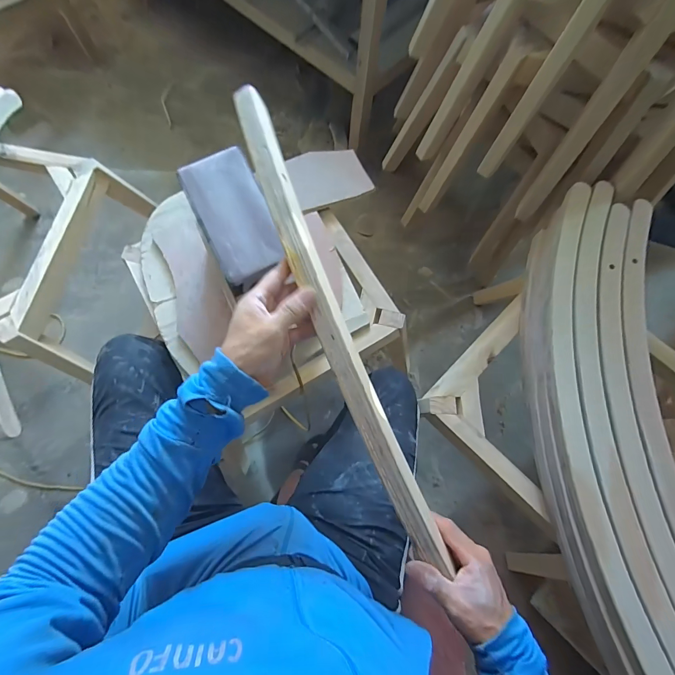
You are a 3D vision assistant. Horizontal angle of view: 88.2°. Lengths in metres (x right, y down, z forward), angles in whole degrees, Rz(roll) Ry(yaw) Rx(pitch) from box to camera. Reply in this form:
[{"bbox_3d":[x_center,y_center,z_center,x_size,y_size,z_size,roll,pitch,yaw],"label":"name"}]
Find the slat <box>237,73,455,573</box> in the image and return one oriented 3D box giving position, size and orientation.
[{"bbox_3d":[-0.005,-0.030,0.385,0.042,0.054,0.593,-21,85,-6],"label":"slat"}]

